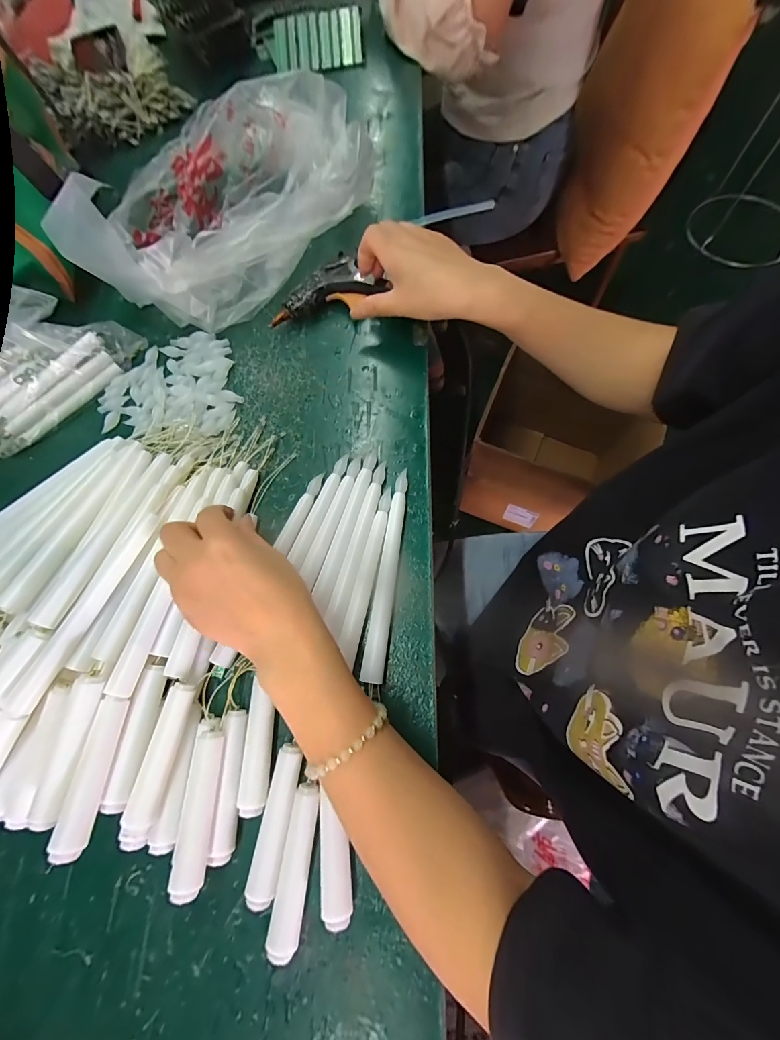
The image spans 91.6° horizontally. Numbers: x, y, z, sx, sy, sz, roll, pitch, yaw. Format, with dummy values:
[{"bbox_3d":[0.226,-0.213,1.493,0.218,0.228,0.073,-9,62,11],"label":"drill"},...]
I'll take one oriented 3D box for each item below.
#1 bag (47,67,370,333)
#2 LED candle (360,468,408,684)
[{"bbox_3d":[-0.171,-0.343,0.402,0.324,0.100,0.201,-42,74,-9],"label":"bag"},{"bbox_3d":[-0.002,0.039,0.305,0.016,0.013,0.168,6,72,7],"label":"LED candle"}]

